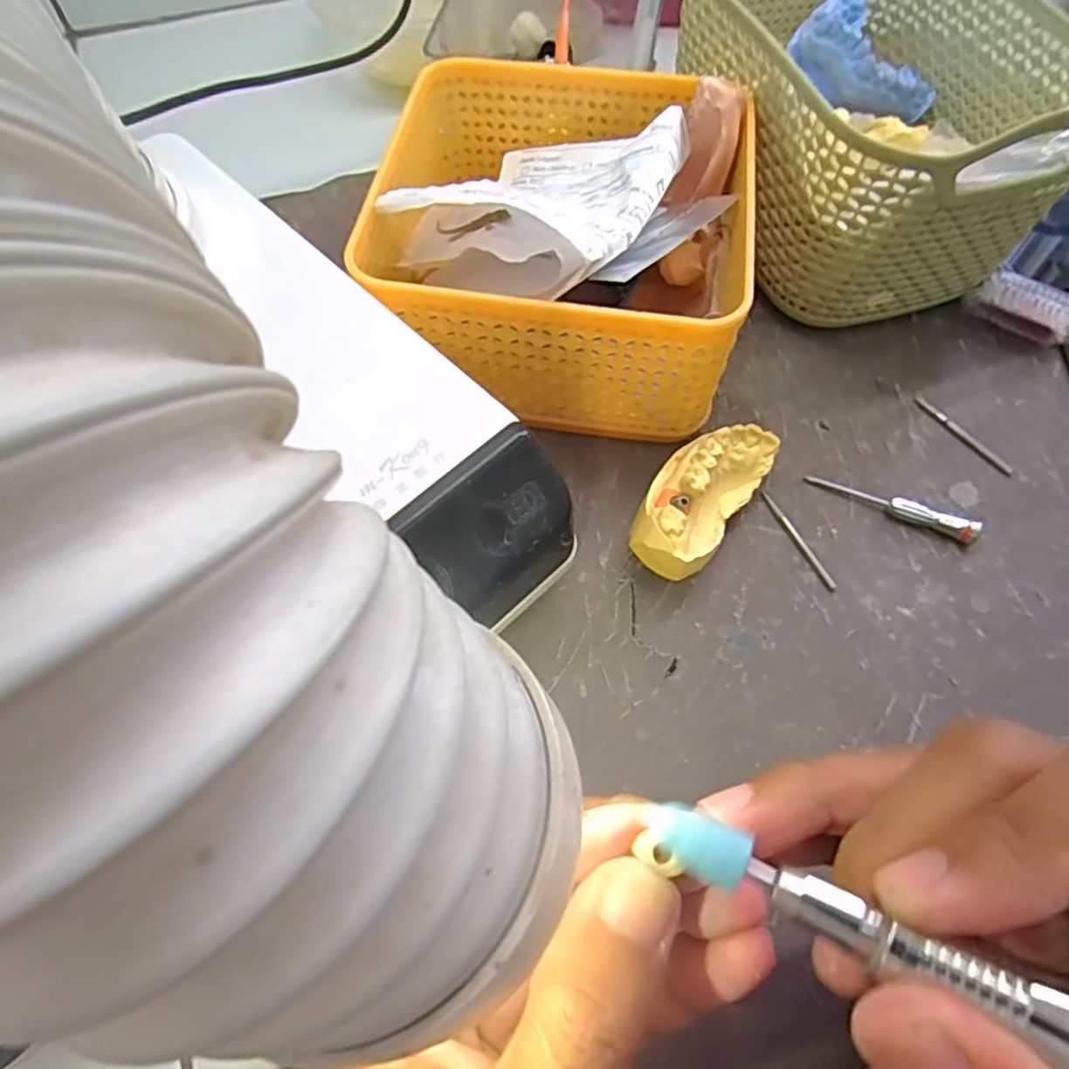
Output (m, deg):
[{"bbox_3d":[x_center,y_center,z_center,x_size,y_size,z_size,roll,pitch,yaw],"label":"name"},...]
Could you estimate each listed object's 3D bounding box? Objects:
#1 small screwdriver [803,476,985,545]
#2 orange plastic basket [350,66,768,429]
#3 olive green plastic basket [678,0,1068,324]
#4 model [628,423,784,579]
[{"bbox_3d":[0.129,-0.011,0.242,0.058,0.011,0.006,24,65,12],"label":"small screwdriver"},{"bbox_3d":[0.011,-0.112,0.259,0.136,0.071,0.137,8,63,4],"label":"orange plastic basket"},{"bbox_3d":[0.132,-0.175,0.285,0.114,0.085,0.171,-15,64,-8],"label":"olive green plastic basket"},{"bbox_3d":[0.056,-0.013,0.232,0.029,0.028,0.066,34,67,16],"label":"model"}]

